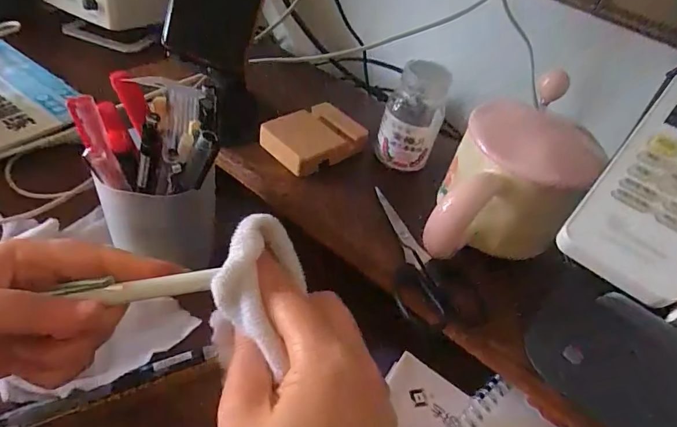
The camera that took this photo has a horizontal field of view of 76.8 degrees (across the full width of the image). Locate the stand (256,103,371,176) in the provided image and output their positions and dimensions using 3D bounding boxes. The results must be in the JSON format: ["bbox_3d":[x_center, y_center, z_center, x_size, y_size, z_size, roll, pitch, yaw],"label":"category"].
[{"bbox_3d":[-0.020,-0.066,0.371,0.079,0.020,0.058,-28,57,-35],"label":"stand"}]

